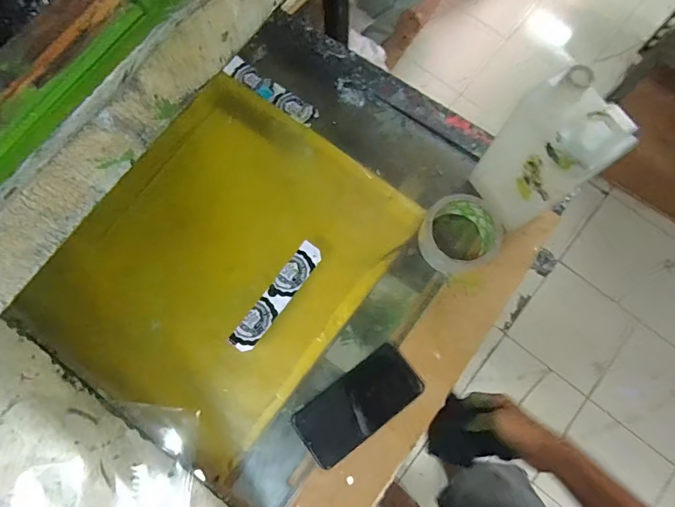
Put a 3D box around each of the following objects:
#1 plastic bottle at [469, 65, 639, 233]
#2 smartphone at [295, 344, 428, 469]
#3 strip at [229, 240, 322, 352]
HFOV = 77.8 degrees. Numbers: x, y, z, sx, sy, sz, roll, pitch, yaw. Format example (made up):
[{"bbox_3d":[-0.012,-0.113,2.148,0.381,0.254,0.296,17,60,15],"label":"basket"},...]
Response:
[{"bbox_3d":[0.208,-0.100,0.450,0.045,0.219,0.105,-38,78,-11],"label":"plastic bottle"},{"bbox_3d":[0.026,0.182,0.507,0.151,0.014,0.073,-36,78,-8],"label":"smartphone"},{"bbox_3d":[-0.077,0.055,0.537,0.032,0.006,0.158,37,80,5],"label":"strip"}]

